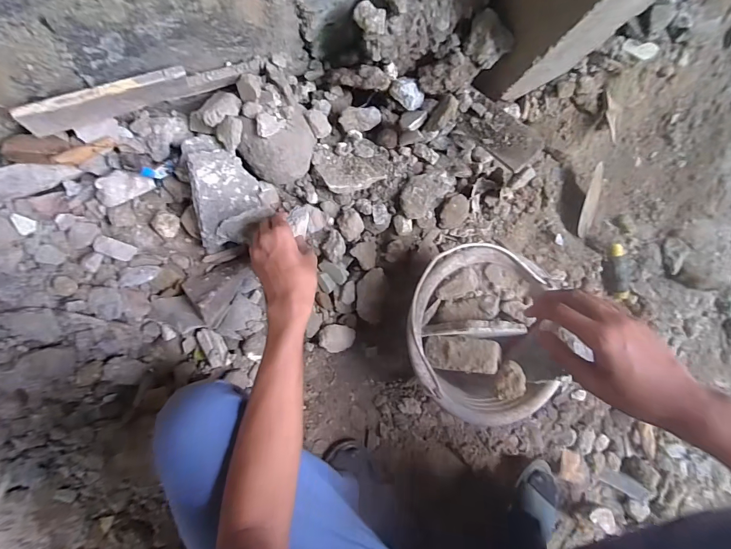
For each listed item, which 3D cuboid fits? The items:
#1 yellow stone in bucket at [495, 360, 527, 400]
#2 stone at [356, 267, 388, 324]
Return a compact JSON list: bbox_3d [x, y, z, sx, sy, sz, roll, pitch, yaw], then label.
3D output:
[{"bbox_3d":[0.213,0.156,0.534,0.034,0.023,0.056,22,86,-6],"label":"yellow stone in bucket"},{"bbox_3d":[0.012,0.036,0.619,0.056,0.032,0.091,2,88,-7],"label":"stone"}]

